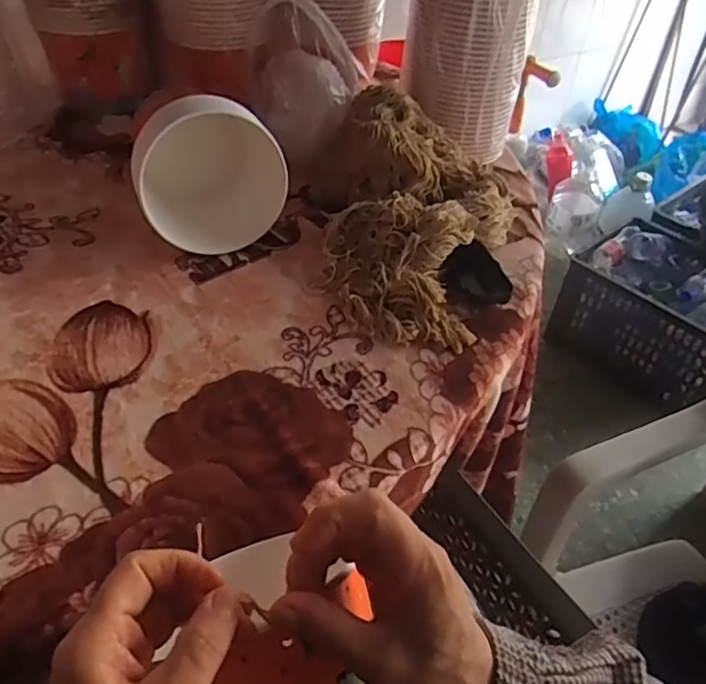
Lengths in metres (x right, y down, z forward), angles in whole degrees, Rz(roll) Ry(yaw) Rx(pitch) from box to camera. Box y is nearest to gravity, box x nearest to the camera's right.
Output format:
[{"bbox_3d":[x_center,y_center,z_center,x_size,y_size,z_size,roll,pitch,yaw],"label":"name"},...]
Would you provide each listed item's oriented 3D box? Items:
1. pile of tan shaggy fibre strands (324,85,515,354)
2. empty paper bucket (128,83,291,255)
[{"bbox_3d":[0.066,-0.149,0.732,0.250,0.094,0.371,10,58,6],"label":"pile of tan shaggy fibre strands"},{"bbox_3d":[-0.171,-0.213,0.719,0.161,0.158,0.154,2,44,-2],"label":"empty paper bucket"}]

